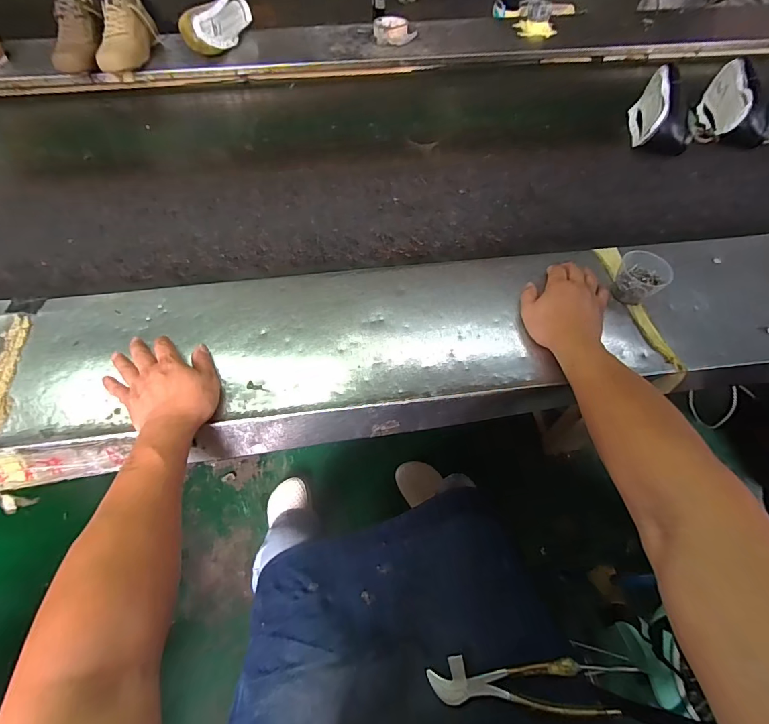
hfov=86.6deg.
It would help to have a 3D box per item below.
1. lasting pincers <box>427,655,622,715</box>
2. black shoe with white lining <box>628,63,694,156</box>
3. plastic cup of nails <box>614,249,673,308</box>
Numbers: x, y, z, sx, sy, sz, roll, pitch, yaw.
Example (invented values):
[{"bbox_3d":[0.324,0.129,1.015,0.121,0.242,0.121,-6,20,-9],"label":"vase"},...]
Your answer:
[{"bbox_3d":[0.141,0.352,0.446,0.185,0.017,0.045,-12,59,16],"label":"lasting pincers"},{"bbox_3d":[0.559,-0.499,0.817,0.089,0.089,0.187,14,61,6],"label":"black shoe with white lining"},{"bbox_3d":[0.337,-0.109,0.546,0.058,0.054,0.065,-41,69,-21],"label":"plastic cup of nails"}]

